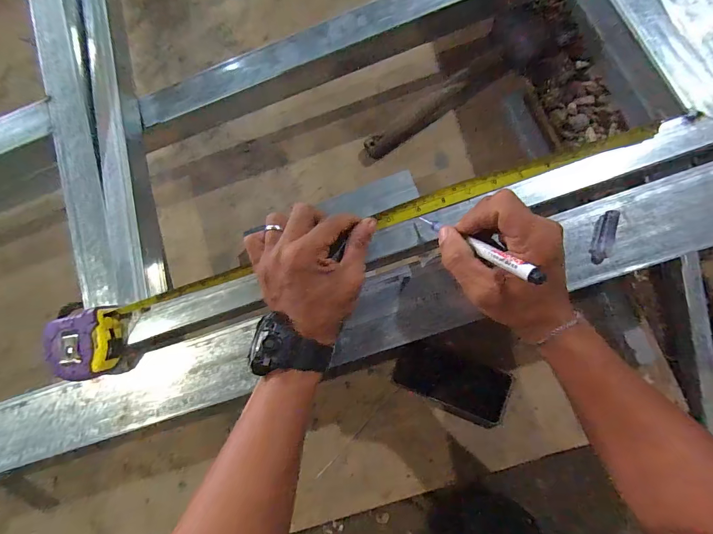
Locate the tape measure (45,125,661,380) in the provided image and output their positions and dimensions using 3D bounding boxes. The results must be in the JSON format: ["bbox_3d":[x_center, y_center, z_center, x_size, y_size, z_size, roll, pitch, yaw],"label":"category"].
[{"bbox_3d":[-0.020,-0.015,0.336,0.606,0.033,0.064,-20,82,3],"label":"tape measure"}]

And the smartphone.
[{"bbox_3d":[0.138,0.170,0.501,0.157,0.008,0.082,18,87,9],"label":"smartphone"}]

